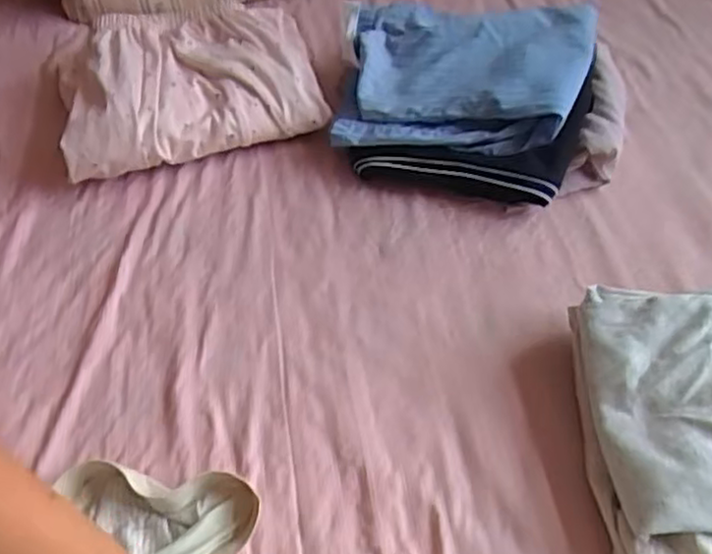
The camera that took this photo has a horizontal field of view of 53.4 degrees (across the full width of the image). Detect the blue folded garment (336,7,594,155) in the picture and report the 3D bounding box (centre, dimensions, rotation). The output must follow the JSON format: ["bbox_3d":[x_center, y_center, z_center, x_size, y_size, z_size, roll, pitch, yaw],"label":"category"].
[{"bbox_3d":[0.115,-0.221,0.762,0.255,0.054,0.205,11,53,10],"label":"blue folded garment"}]

